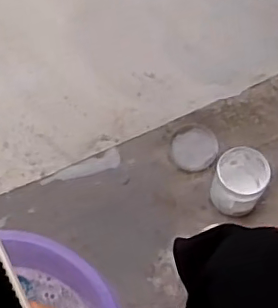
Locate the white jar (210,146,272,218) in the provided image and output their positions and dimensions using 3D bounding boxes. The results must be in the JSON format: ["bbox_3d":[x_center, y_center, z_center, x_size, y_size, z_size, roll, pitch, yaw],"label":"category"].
[{"bbox_3d":[0.160,0.049,0.909,0.086,0.097,0.087,23,66,9],"label":"white jar"}]

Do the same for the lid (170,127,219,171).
[{"bbox_3d":[0.098,-0.009,0.983,0.078,0.018,0.076,1,64,-1],"label":"lid"}]

